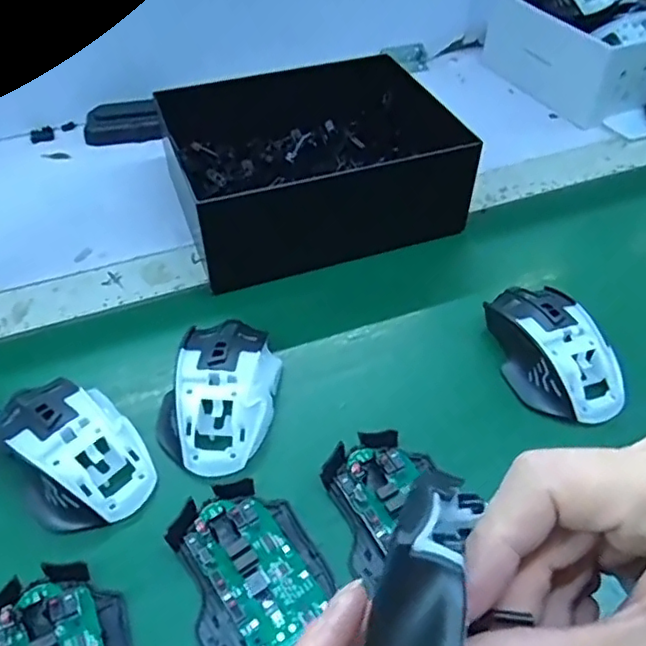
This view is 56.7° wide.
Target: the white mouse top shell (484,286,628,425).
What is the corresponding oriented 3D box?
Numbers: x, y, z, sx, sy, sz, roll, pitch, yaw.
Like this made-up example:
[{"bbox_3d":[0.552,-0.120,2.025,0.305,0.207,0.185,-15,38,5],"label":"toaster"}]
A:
[{"bbox_3d":[0.162,0.016,0.420,0.077,0.038,0.115,-16,50,-15],"label":"white mouse top shell"}]

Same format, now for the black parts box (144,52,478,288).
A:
[{"bbox_3d":[-0.010,-0.147,0.532,0.223,0.090,0.211,-13,49,-12],"label":"black parts box"}]

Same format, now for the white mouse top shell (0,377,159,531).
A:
[{"bbox_3d":[-0.152,0.072,0.362,0.068,0.031,0.106,-29,54,-24],"label":"white mouse top shell"}]

